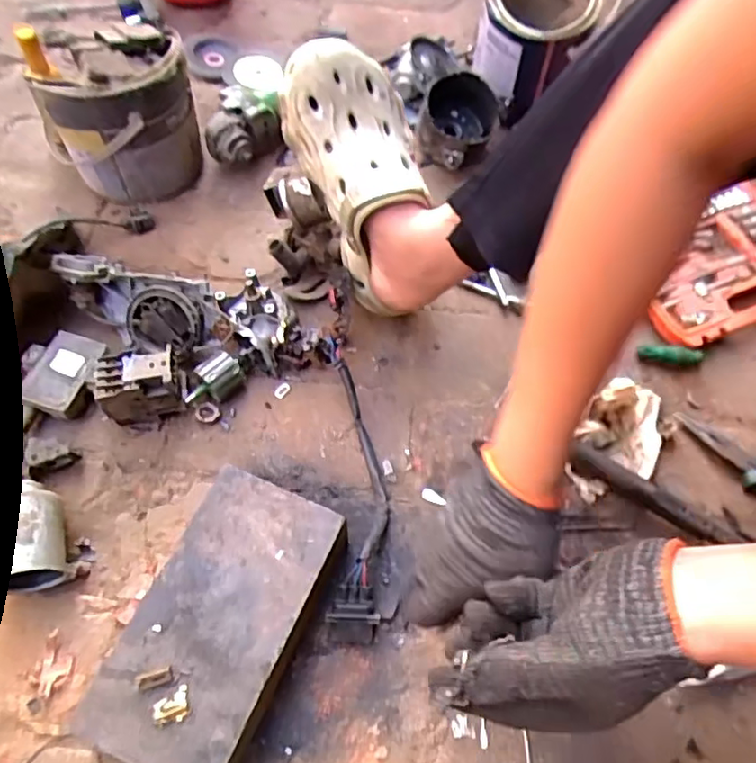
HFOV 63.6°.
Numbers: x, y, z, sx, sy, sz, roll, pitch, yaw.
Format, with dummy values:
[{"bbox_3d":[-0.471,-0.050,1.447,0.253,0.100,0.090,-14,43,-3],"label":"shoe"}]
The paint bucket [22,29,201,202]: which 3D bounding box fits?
[{"bbox_3d":[-0.299,-0.309,0.698,0.158,0.159,0.146,1,61,-3],"label":"paint bucket"}]

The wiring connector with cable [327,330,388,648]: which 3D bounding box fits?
[{"bbox_3d":[-0.019,0.089,0.571,0.053,0.050,0.283,0,61,-3],"label":"wiring connector with cable"}]

